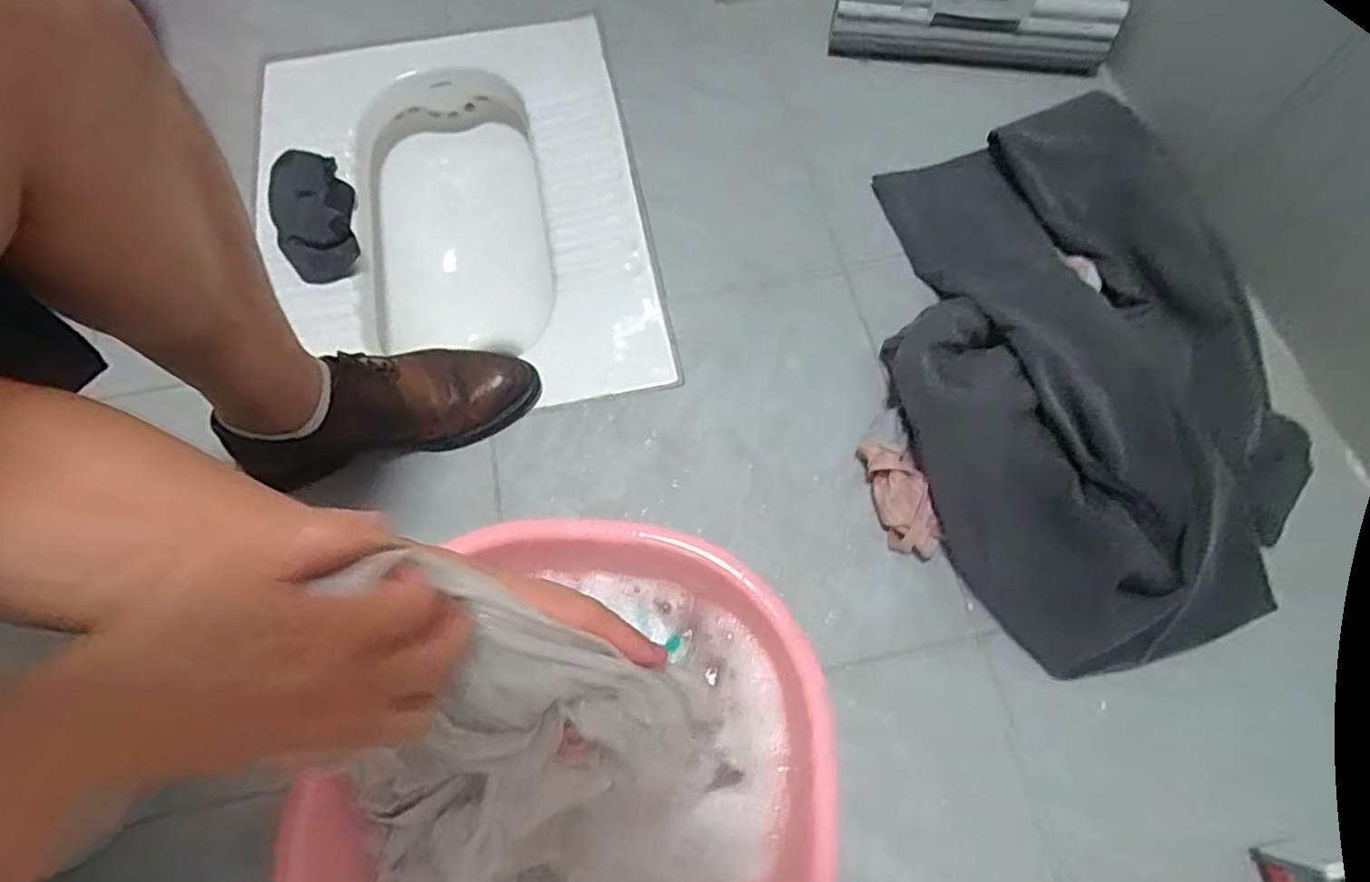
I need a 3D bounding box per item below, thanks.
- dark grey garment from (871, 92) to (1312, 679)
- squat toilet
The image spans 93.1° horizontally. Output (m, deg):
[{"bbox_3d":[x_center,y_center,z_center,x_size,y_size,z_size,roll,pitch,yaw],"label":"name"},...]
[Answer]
[{"bbox_3d":[0.360,-0.097,0.629,0.335,0.081,0.589,-6,67,-2],"label":"dark grey garment"},{"bbox_3d":[-0.272,-0.238,0.875,0.420,0.284,0.591,-11,67,-4],"label":"squat toilet"}]

